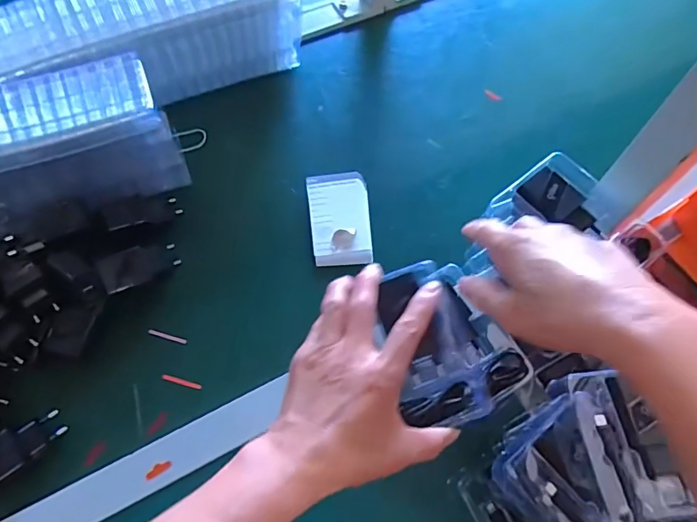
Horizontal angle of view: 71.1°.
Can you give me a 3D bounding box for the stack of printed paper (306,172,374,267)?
[{"bbox_3d":[-0.009,-0.049,0.548,0.067,0.016,0.116,-6,65,-4],"label":"stack of printed paper"}]

